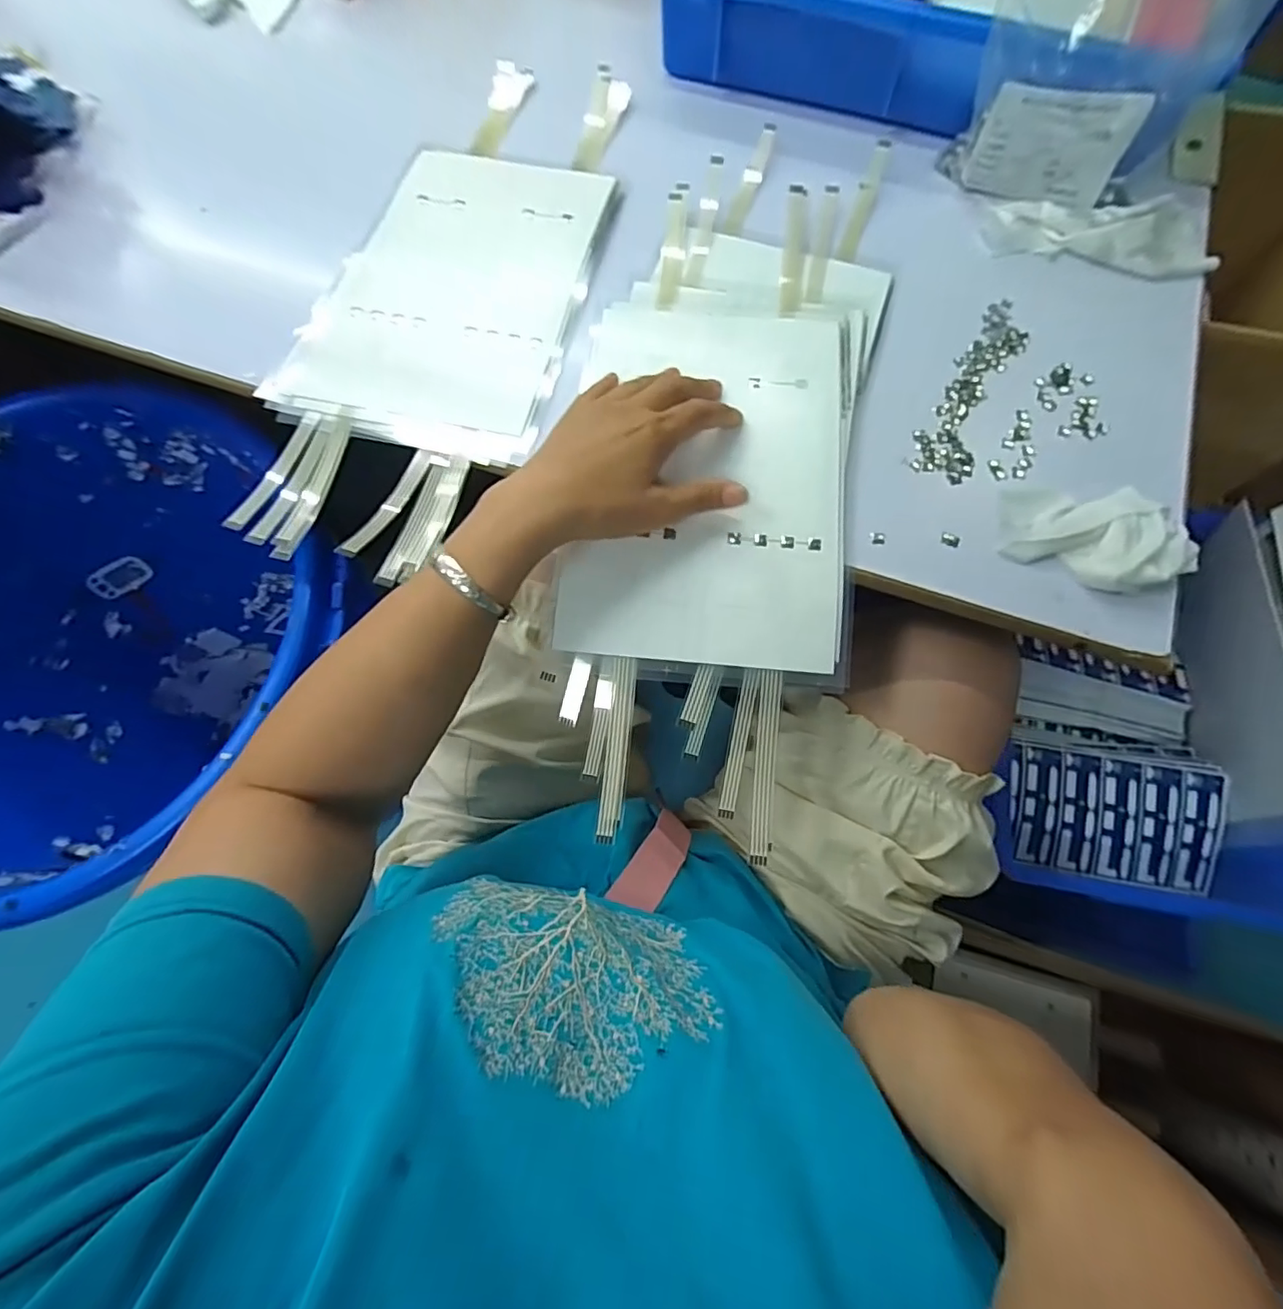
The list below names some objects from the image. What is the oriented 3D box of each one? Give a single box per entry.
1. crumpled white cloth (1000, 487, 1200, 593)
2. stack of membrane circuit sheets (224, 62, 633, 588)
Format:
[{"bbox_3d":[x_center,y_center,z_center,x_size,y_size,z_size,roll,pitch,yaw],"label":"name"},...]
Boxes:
[{"bbox_3d":[0.275,-0.071,0.349,0.099,0.017,0.066,6,74,3],"label":"crumpled white cloth"},{"bbox_3d":[-0.140,-0.269,0.426,0.186,0.012,0.449,13,75,5],"label":"stack of membrane circuit sheets"}]

